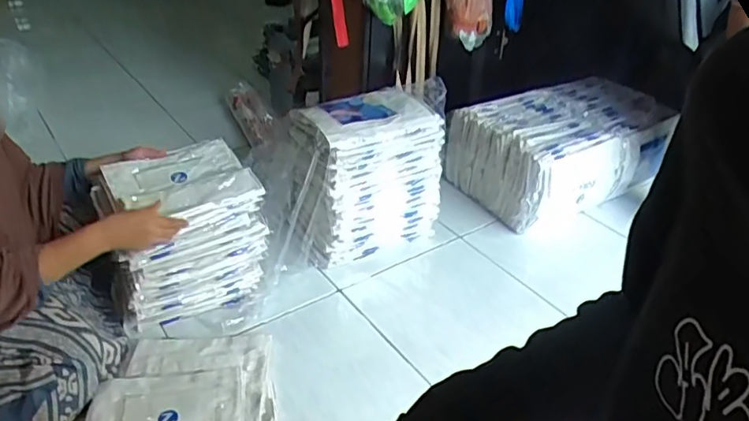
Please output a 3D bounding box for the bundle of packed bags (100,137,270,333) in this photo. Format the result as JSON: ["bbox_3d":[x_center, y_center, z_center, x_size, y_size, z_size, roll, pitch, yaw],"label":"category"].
[{"bbox_3d":[-0.430,0.043,1.373,0.314,0.286,0.249,-14,37,-24],"label":"bundle of packed bags"}]

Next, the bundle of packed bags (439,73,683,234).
[{"bbox_3d":[0.550,-0.185,1.735,0.639,0.232,0.361,-17,38,-27],"label":"bundle of packed bags"}]

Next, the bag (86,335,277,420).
[{"bbox_3d":[-0.364,0.374,1.134,0.329,0.057,0.349,-3,34,-9],"label":"bag"}]

